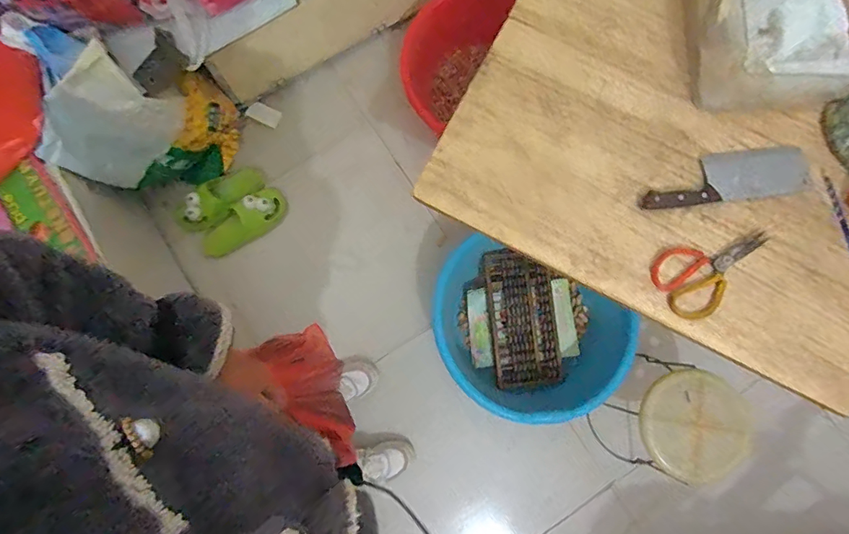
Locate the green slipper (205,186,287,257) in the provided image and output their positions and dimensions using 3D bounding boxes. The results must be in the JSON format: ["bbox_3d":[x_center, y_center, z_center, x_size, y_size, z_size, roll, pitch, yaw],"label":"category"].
[{"bbox_3d":[-0.511,-0.124,1.283,0.267,0.067,0.093,-38,82,-7],"label":"green slipper"}]

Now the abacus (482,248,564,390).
[{"bbox_3d":[0.260,0.132,1.197,0.181,0.041,0.351,-6,80,-1],"label":"abacus"}]

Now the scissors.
[{"bbox_3d":[0.469,-0.003,0.731,0.194,0.012,0.114,-31,81,-5],"label":"scissors"}]

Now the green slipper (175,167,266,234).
[{"bbox_3d":[-0.571,-0.200,1.262,0.256,0.067,0.108,-40,82,-7],"label":"green slipper"}]

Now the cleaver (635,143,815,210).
[{"bbox_3d":[0.501,-0.154,0.752,0.288,0.020,0.085,-8,80,-1],"label":"cleaver"}]

